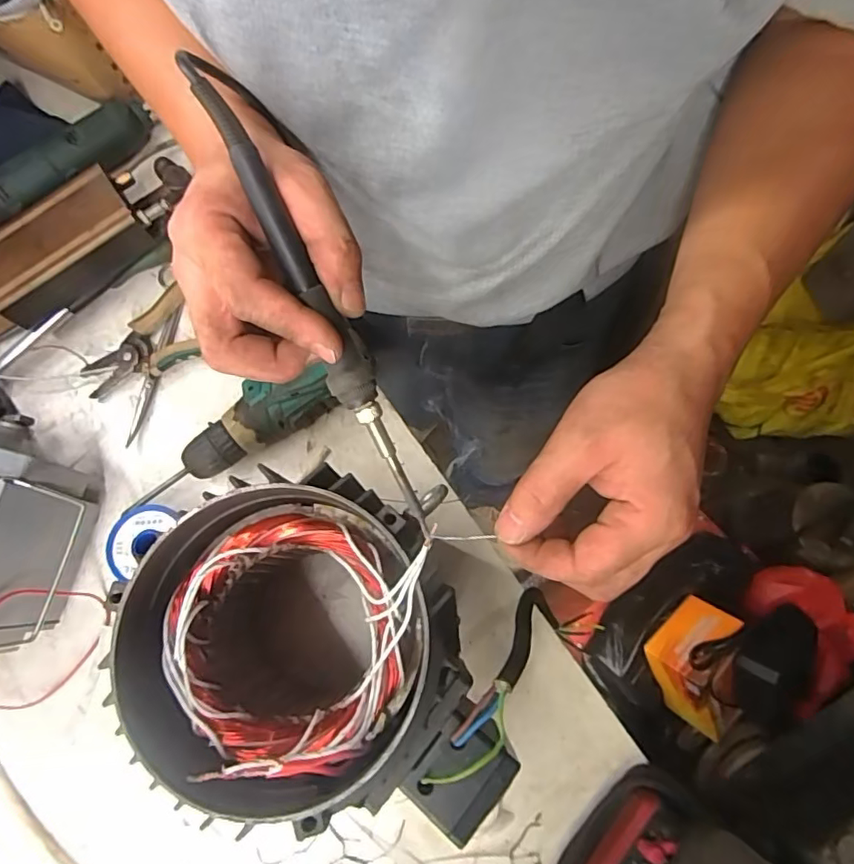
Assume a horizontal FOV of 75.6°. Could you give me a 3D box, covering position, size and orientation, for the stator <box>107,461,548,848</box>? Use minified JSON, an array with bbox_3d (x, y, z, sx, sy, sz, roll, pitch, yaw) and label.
[{"bbox_3d":[-0.050,0.133,0.380,0.225,0.203,0.174,13,76,2],"label":"stator"}]

